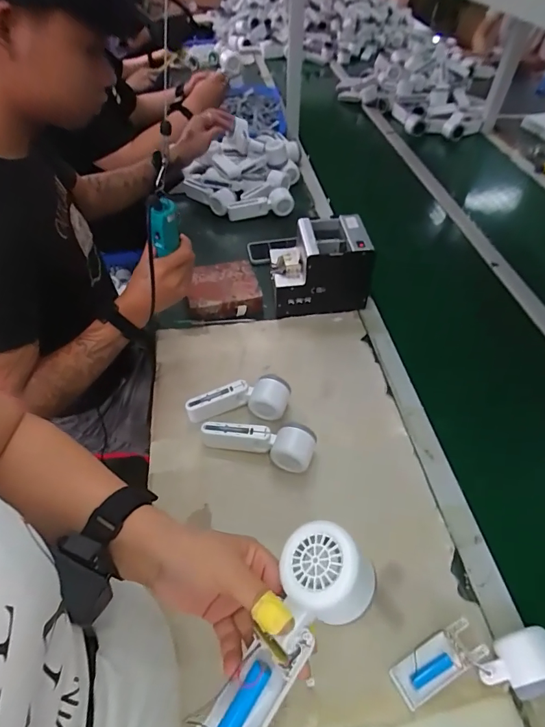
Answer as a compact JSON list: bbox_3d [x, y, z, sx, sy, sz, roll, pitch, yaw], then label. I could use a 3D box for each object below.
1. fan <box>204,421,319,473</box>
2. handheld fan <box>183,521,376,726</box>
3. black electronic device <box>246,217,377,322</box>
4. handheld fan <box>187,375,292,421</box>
[{"bbox_3d":[-0.021,0.113,0.632,0.170,0.050,0.054,14,49,10],"label":"fan"},{"bbox_3d":[0.012,0.194,0.290,0.066,0.039,0.170,29,87,22],"label":"handheld fan"},{"bbox_3d":[0.072,-0.189,0.828,0.219,0.156,0.121,-1,49,-3],"label":"black electronic device"},{"bbox_3d":[-0.054,0.059,0.677,0.163,0.053,0.055,-1,49,-3],"label":"handheld fan"}]

